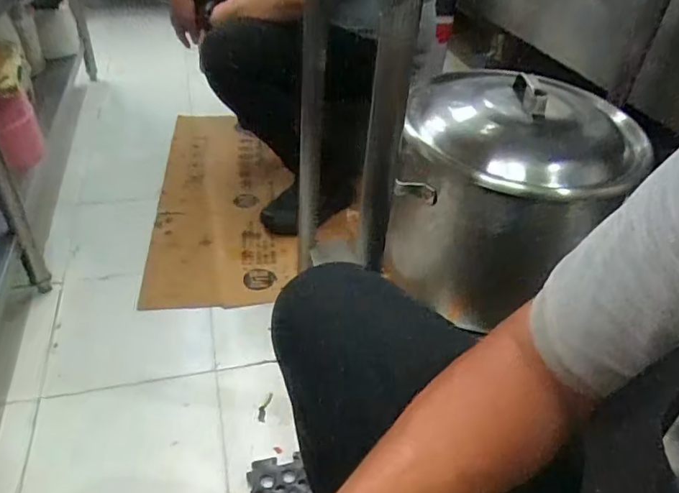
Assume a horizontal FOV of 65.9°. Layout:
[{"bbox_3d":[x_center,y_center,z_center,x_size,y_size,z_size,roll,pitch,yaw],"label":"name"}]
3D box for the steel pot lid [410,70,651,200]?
[{"bbox_3d":[0.293,-0.207,0.875,0.335,0.084,0.370,1,39,-6],"label":"steel pot lid"}]

